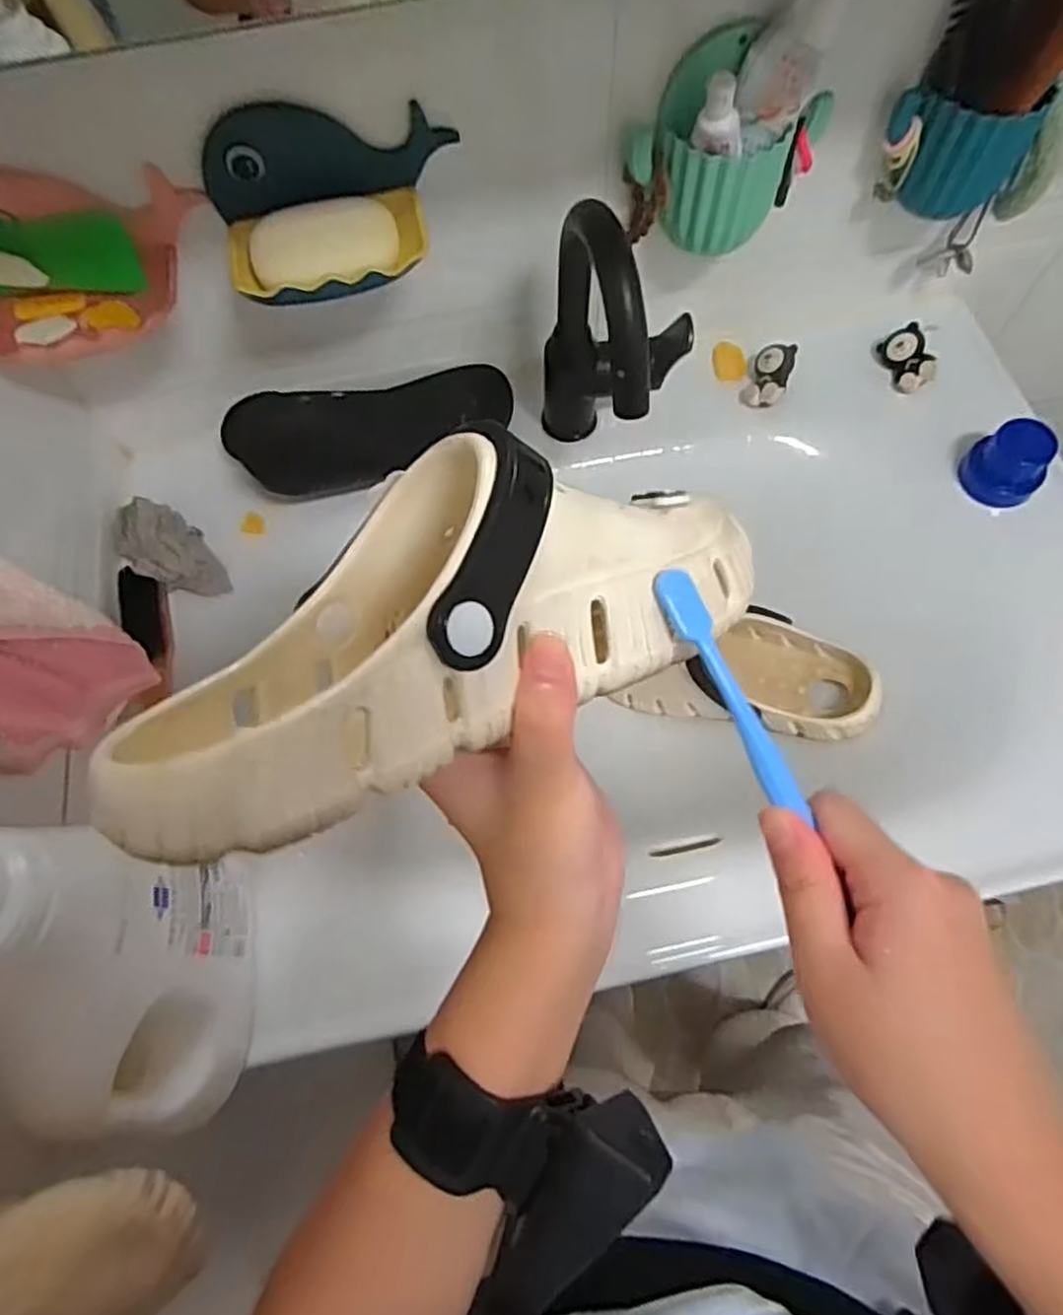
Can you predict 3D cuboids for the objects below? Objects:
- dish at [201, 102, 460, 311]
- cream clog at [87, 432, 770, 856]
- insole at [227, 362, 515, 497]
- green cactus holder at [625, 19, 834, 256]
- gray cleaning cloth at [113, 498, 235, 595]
[{"bbox_3d":[-0.124,-0.284,0.449,0.147,0.062,0.095,-8,68,-1],"label":"dish"},{"bbox_3d":[-0.026,-0.020,0.236,0.218,0.081,0.098,-28,69,-25],"label":"cream clog"},{"bbox_3d":[-0.136,-0.196,0.625,0.237,0.019,0.088,-11,96,-5],"label":"insole"},{"bbox_3d":[0.133,-0.344,0.488,0.129,0.111,0.057,3,68,3],"label":"green cactus holder"},{"bbox_3d":[-0.293,-0.085,0.586,0.089,0.041,0.054,42,75,17],"label":"gray cleaning cloth"}]

